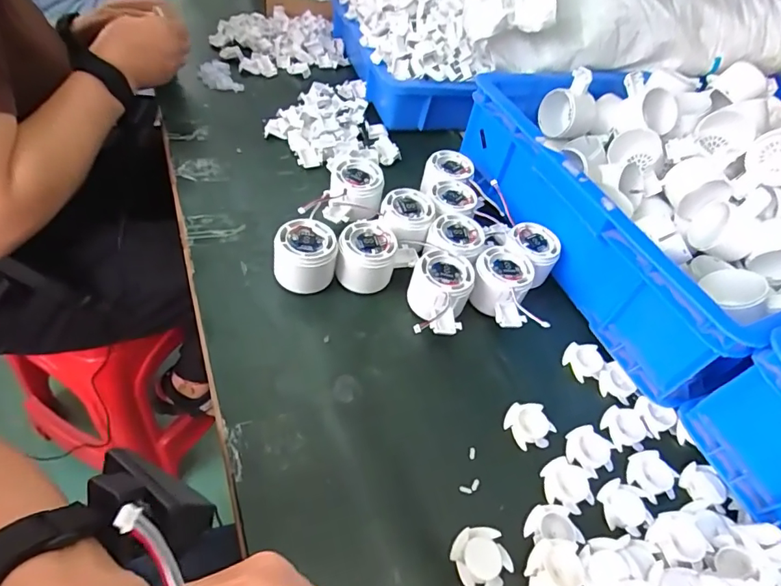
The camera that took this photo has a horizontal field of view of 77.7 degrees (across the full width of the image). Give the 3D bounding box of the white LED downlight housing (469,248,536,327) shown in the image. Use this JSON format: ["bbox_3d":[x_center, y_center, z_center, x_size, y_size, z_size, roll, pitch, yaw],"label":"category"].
[{"bbox_3d":[0.111,-0.006,0.490,0.061,0.040,0.081,16,47,0],"label":"white LED downlight housing"}]

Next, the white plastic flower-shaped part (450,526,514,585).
[{"bbox_3d":[0.064,0.189,0.344,0.038,0.014,0.040,-18,55,-25],"label":"white plastic flower-shaped part"}]

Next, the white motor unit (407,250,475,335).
[{"bbox_3d":[0.045,0.006,0.469,0.059,0.047,0.090,19,47,3],"label":"white motor unit"}]

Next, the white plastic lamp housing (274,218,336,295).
[{"bbox_3d":[-0.084,-0.035,0.472,0.058,0.049,0.060,-5,50,-18],"label":"white plastic lamp housing"}]

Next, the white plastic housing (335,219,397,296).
[{"bbox_3d":[-0.026,-0.036,0.487,0.058,0.046,0.062,7,48,-8],"label":"white plastic housing"}]

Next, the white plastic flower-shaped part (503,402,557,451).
[{"bbox_3d":[0.120,0.115,0.420,0.036,0.009,0.038,-9,52,-19],"label":"white plastic flower-shaped part"}]

